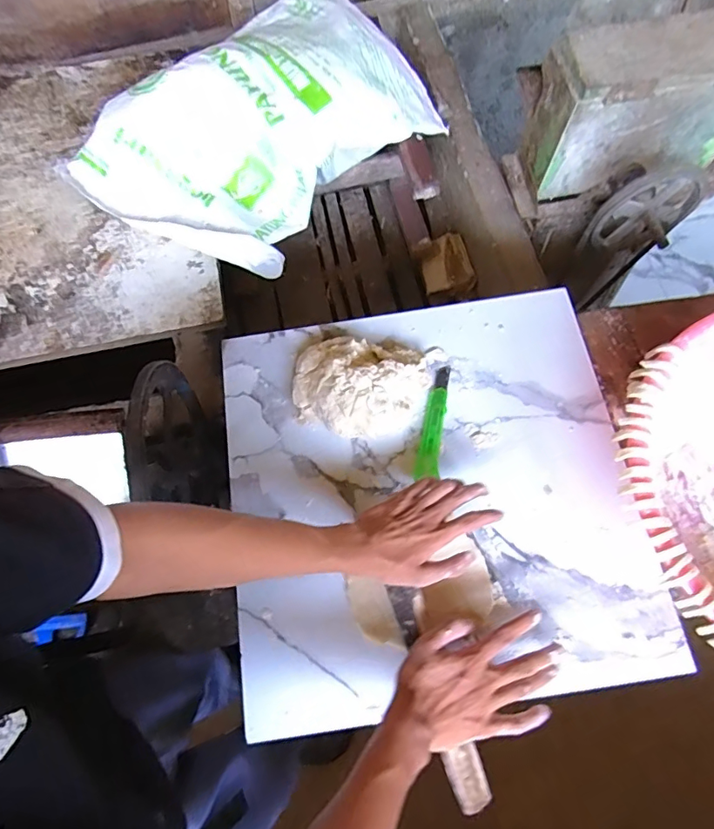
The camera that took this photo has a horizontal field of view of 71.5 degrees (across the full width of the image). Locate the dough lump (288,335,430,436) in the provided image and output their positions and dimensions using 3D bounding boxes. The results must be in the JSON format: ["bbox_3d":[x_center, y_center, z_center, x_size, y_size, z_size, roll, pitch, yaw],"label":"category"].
[{"bbox_3d":[0.005,-0.043,0.638,0.170,0.064,0.131,-2,71,-2],"label":"dough lump"}]

